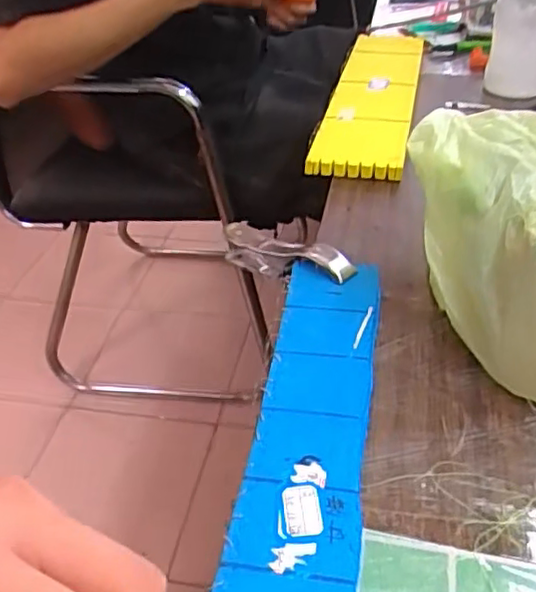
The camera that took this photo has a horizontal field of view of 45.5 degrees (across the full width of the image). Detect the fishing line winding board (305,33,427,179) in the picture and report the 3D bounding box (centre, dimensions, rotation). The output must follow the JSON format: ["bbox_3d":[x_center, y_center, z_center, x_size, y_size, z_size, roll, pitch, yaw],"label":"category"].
[{"bbox_3d":[0.114,-0.220,0.678,0.082,0.018,0.373,7,39,12],"label":"fishing line winding board"}]

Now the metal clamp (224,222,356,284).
[{"bbox_3d":[0.011,-0.027,0.448,0.113,0.035,0.019,13,38,41],"label":"metal clamp"}]

